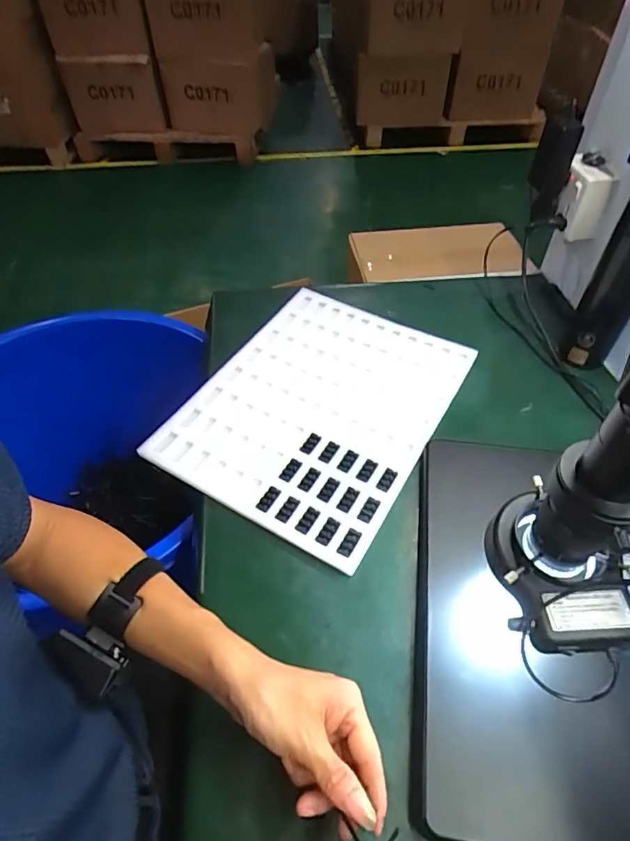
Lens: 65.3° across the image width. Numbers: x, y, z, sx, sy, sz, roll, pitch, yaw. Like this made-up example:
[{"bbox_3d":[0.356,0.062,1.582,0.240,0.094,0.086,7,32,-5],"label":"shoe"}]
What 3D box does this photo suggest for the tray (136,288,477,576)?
[{"bbox_3d":[0.007,-0.026,0.657,0.296,0.022,0.378,25,55,19],"label":"tray"}]

